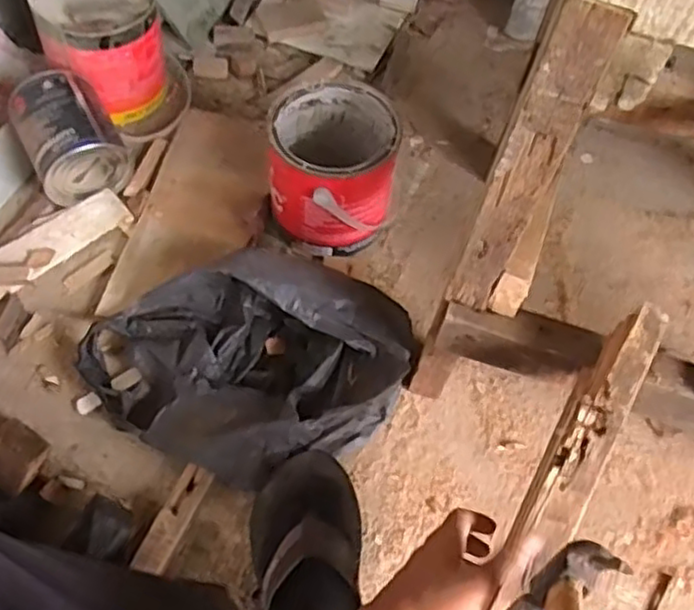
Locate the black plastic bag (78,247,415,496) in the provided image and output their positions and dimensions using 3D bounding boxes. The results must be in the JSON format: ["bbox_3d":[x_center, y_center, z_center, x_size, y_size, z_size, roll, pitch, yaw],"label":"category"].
[{"bbox_3d":[-0.111,0.055,0.742,0.312,0.108,0.239,28,60,12],"label":"black plastic bag"}]

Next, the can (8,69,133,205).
[{"bbox_3d":[-0.347,-0.211,0.873,0.111,0.106,0.122,-26,64,-19],"label":"can"}]

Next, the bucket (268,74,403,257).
[{"bbox_3d":[-0.017,-0.162,0.849,0.147,0.144,0.158,-3,58,-6],"label":"bucket"}]

